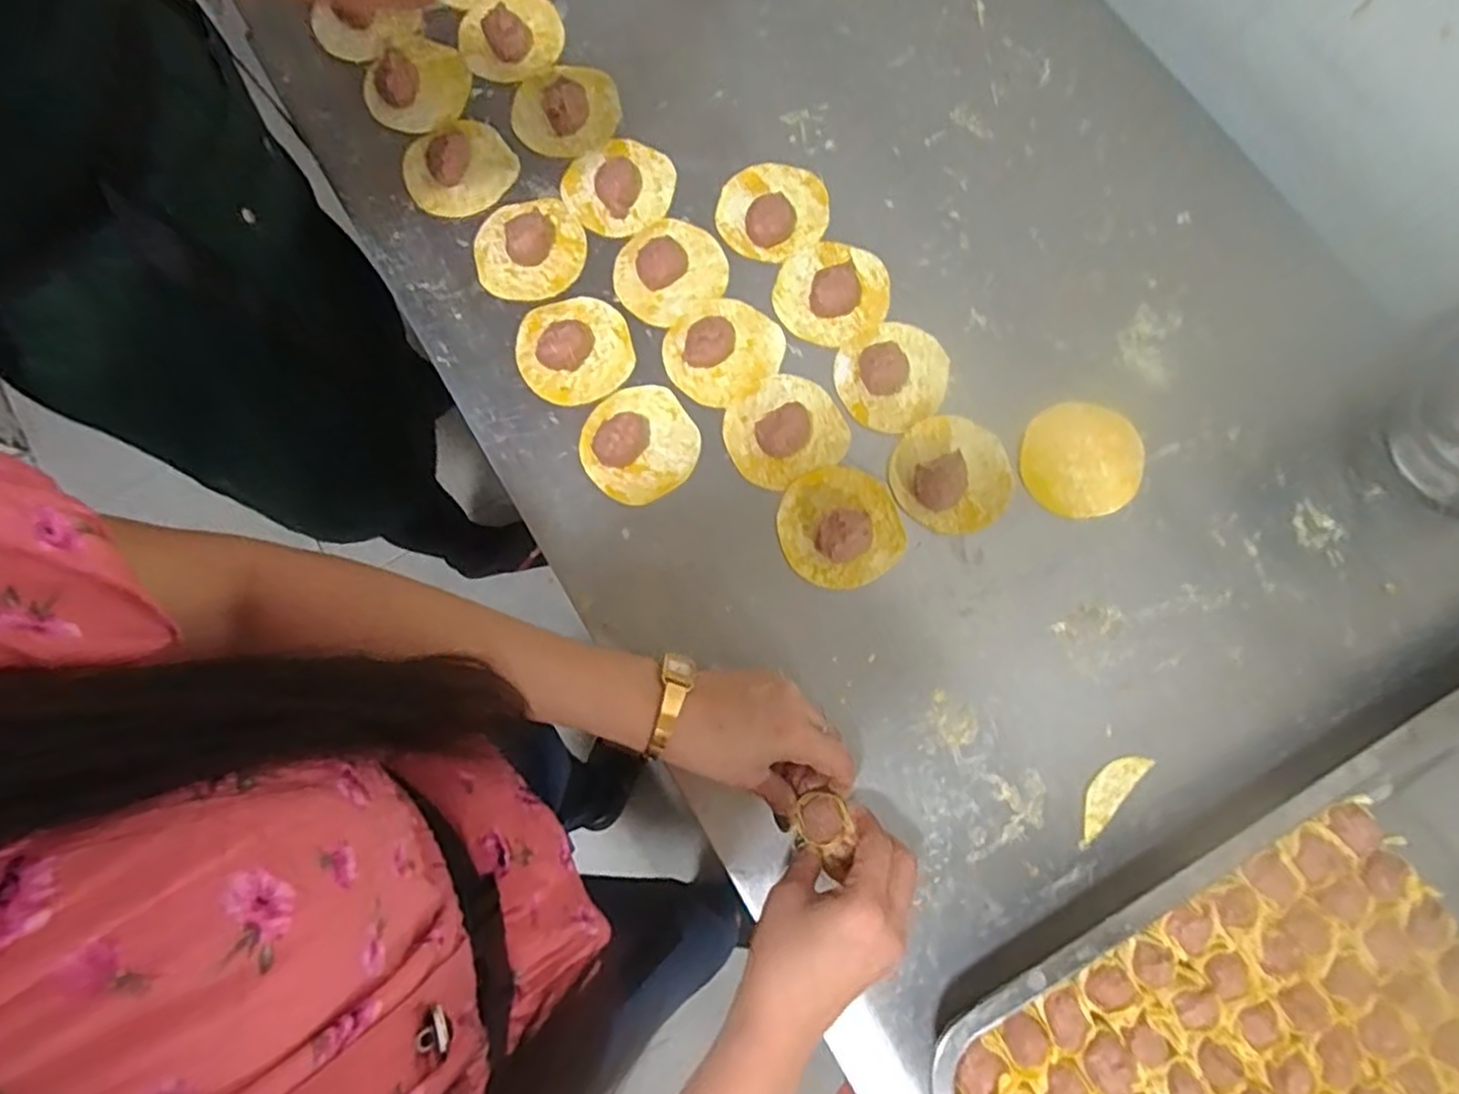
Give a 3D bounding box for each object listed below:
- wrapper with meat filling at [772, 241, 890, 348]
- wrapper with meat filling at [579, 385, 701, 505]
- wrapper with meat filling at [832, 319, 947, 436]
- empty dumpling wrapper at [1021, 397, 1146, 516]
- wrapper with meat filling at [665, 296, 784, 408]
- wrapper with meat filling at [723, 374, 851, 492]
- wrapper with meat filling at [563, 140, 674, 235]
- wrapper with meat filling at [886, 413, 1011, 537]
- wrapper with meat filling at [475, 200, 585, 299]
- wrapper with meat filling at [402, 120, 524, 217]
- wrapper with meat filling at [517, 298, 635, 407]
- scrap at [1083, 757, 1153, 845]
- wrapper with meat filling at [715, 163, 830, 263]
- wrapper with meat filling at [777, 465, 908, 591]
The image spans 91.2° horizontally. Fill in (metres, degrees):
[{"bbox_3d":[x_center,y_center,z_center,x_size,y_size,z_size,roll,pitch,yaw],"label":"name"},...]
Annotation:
[{"bbox_3d":[0.075,-0.187,0.521,0.079,0.013,0.082,0,79,1],"label":"wrapper with meat filling"},{"bbox_3d":[-0.064,-0.074,0.494,0.080,0.023,0.077,0,79,1],"label":"wrapper with meat filling"},{"bbox_3d":[0.118,-0.124,0.500,0.077,0.026,0.074,-31,80,-5],"label":"wrapper with meat filling"},{"bbox_3d":[0.243,-0.061,0.492,0.079,0.004,0.080,12,79,3],"label":"empty dumpling wrapper"},{"bbox_3d":[-0.005,-0.145,0.505,0.081,0.027,0.075,-36,80,-6],"label":"wrapper with meat filling"},{"bbox_3d":[0.039,-0.084,0.494,0.081,0.024,0.073,-27,80,-4],"label":"wrapper with meat filling"},{"bbox_3d":[-0.084,-0.278,0.543,0.077,0.019,0.080,0,79,1],"label":"wrapper with meat filling"},{"bbox_3d":[0.154,-0.052,0.486,0.079,0.019,0.080,0,79,1],"label":"wrapper with meat filling"},{"bbox_3d":[-0.150,-0.227,0.532,0.079,0.017,0.079,0,79,1],"label":"wrapper with meat filling"},{"bbox_3d":[-0.208,-0.293,0.548,0.083,0.018,0.077,-29,80,-5],"label":"wrapper with meat filling"},{"bbox_3d":[-0.112,-0.144,0.511,0.080,0.021,0.077,0,79,1],"label":"wrapper with meat filling"},{"bbox_3d":[0.239,0.154,0.449,0.021,0.004,0.064,42,82,8],"label":"scrap"},{"bbox_3d":[0.033,-0.257,0.537,0.081,0.017,0.084,5,79,2],"label":"wrapper with meat filling"},{"bbox_3d":[0.075,-0.015,0.482,0.080,0.022,0.082,0,79,1],"label":"wrapper with meat filling"}]

